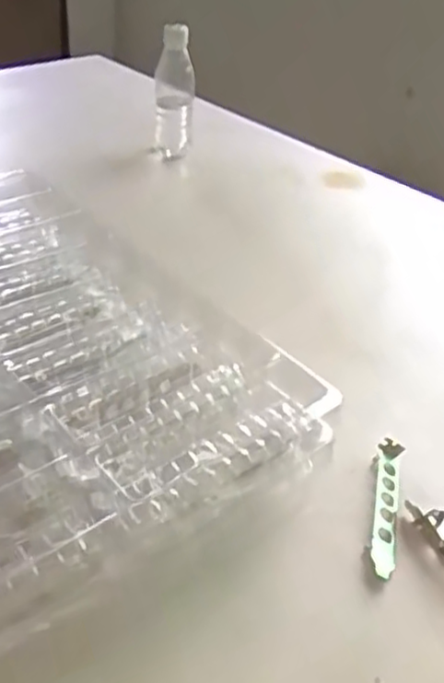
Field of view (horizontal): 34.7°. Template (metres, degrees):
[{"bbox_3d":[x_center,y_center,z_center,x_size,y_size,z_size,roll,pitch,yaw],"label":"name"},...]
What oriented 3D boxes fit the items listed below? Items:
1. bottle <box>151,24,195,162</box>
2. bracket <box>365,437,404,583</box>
[{"bbox_3d":[-0.069,-0.339,1.008,0.060,0.196,0.060,3,37,-2],"label":"bottle"},{"bbox_3d":[0.120,0.121,0.524,0.021,0.016,0.122,10,38,9],"label":"bracket"}]

